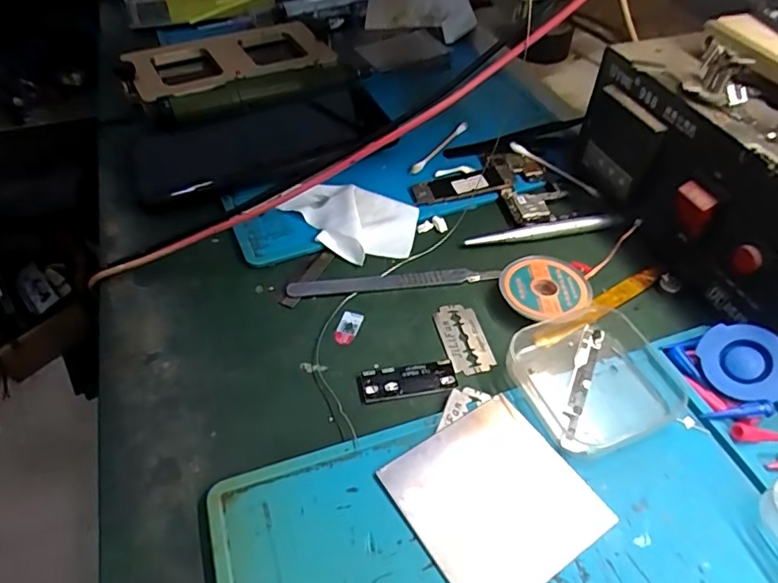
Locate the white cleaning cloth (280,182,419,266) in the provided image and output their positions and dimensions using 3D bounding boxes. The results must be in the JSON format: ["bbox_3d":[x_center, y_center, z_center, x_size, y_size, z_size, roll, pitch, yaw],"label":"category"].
[{"bbox_3d":[-0.023,-0.044,0.323,0.080,0.012,0.052,25,52,22],"label":"white cleaning cloth"}]

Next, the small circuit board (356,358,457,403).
[{"bbox_3d":[0.009,0.040,0.252,0.044,0.004,0.016,-7,47,-6],"label":"small circuit board"}]

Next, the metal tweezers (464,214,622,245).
[{"bbox_3d":[0.089,-0.036,0.318,0.088,0.006,0.011,-10,48,-8],"label":"metal tweezers"}]

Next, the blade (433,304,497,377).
[{"bbox_3d":[0.037,0.023,0.272,0.023,0.004,0.040,-8,51,-12],"label":"blade"}]

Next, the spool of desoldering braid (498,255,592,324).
[{"bbox_3d":[0.081,0.000,0.284,0.045,0.010,0.042,0,47,0],"label":"spool of desoldering braid"}]

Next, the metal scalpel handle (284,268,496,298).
[{"bbox_3d":[0.003,-0.006,0.297,0.112,0.004,0.012,-5,47,-4],"label":"metal scalpel handle"}]

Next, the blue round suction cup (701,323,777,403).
[{"bbox_3d":[0.159,0.032,0.244,0.035,0.009,0.034,27,79,30],"label":"blue round suction cup"}]

